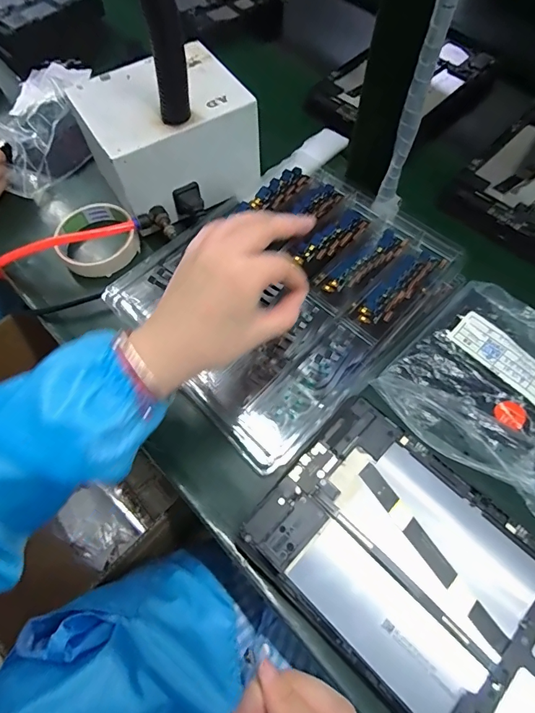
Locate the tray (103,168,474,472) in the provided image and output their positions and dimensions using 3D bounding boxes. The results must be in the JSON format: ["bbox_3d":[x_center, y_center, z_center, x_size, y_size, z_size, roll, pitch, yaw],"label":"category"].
[{"bbox_3d":[0.023,-0.073,0.393,0.277,0.032,0.236,-39,70,-16],"label":"tray"}]

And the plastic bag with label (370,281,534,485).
[{"bbox_3d":[0.202,0.013,0.361,0.177,0.028,0.141,-41,71,-19],"label":"plastic bag with label"}]

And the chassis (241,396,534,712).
[{"bbox_3d":[0.113,0.156,0.290,0.236,0.013,0.146,41,72,18],"label":"chassis"}]

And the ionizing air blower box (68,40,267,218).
[{"bbox_3d":[-0.103,-0.233,0.450,0.159,0.108,0.137,-26,67,-13],"label":"ionizing air blower box"}]

